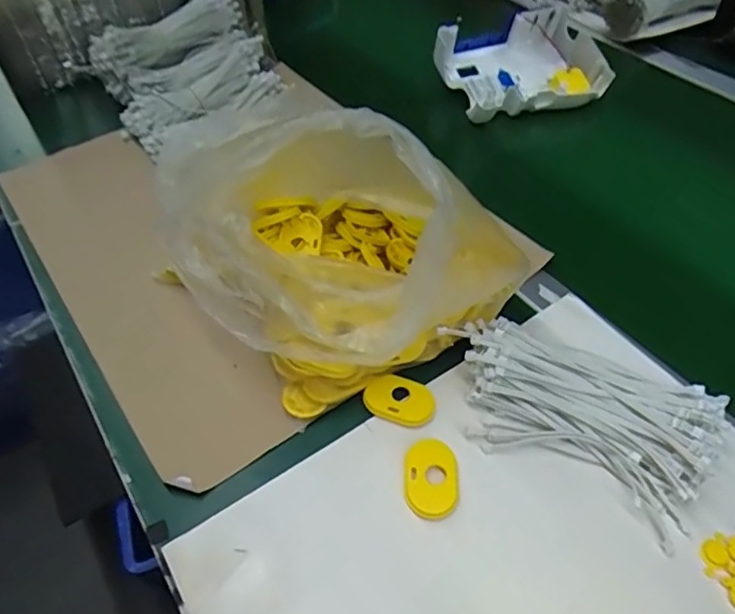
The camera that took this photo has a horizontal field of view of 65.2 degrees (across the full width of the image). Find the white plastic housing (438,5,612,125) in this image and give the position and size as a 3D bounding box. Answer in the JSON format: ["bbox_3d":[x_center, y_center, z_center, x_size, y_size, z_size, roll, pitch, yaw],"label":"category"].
[{"bbox_3d":[0.191,-0.306,0.732,0.195,0.070,0.143,-13,54,-5],"label":"white plastic housing"}]

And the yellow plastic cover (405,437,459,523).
[{"bbox_3d":[0.045,0.120,0.402,0.037,0.010,0.053,1,54,5],"label":"yellow plastic cover"}]

